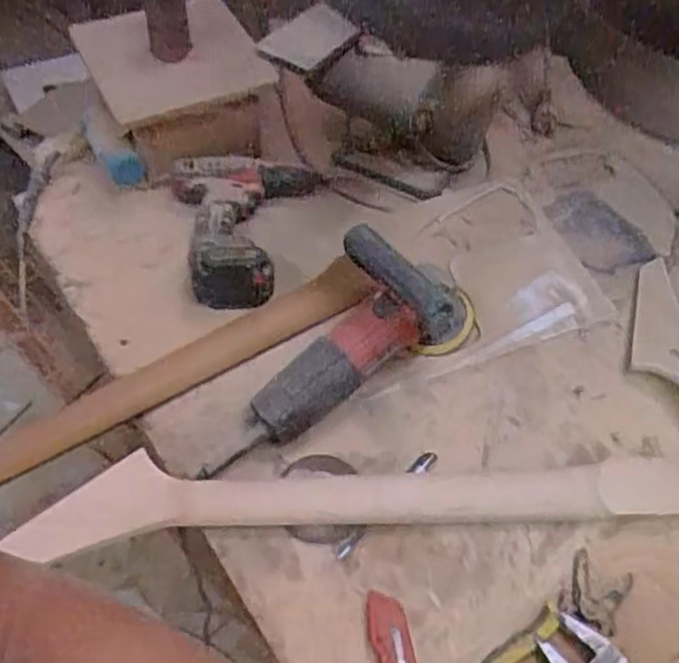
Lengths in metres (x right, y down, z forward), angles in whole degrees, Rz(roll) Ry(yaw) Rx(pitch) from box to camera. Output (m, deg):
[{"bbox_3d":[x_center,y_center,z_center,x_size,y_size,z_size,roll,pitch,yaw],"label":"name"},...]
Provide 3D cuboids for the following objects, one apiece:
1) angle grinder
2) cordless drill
[{"bbox_3d":[0.033,0.006,0.719,0.125,0.146,0.249,31,60,18],"label":"angle grinder"},{"bbox_3d":[-0.121,-0.129,0.866,0.183,0.068,0.211,3,55,0],"label":"cordless drill"}]

